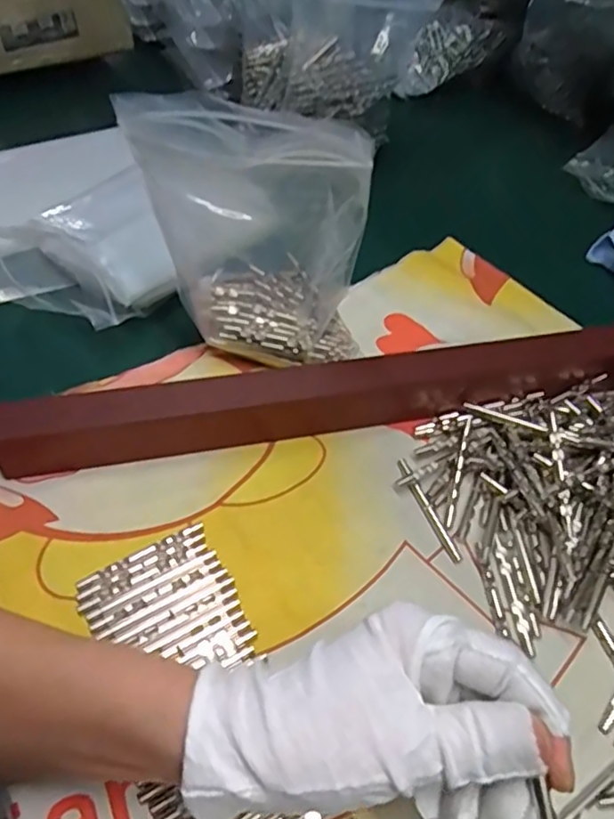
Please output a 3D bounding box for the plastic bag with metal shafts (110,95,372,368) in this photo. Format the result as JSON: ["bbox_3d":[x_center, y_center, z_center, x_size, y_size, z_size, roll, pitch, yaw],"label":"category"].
[{"bbox_3d":[-0.034,-0.098,0.360,0.115,0.158,0.094,-11,54,-11],"label":"plastic bag with metal shafts"}]

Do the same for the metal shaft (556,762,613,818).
[{"bbox_3d":[0.133,0.158,0.264,0.066,0.004,0.007,-26,56,-20],"label":"metal shaft"}]

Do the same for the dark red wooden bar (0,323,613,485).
[{"bbox_3d":[0.021,-0.010,0.365,0.389,0.040,0.025,-8,53,-8],"label":"dark red wooden bar"}]

